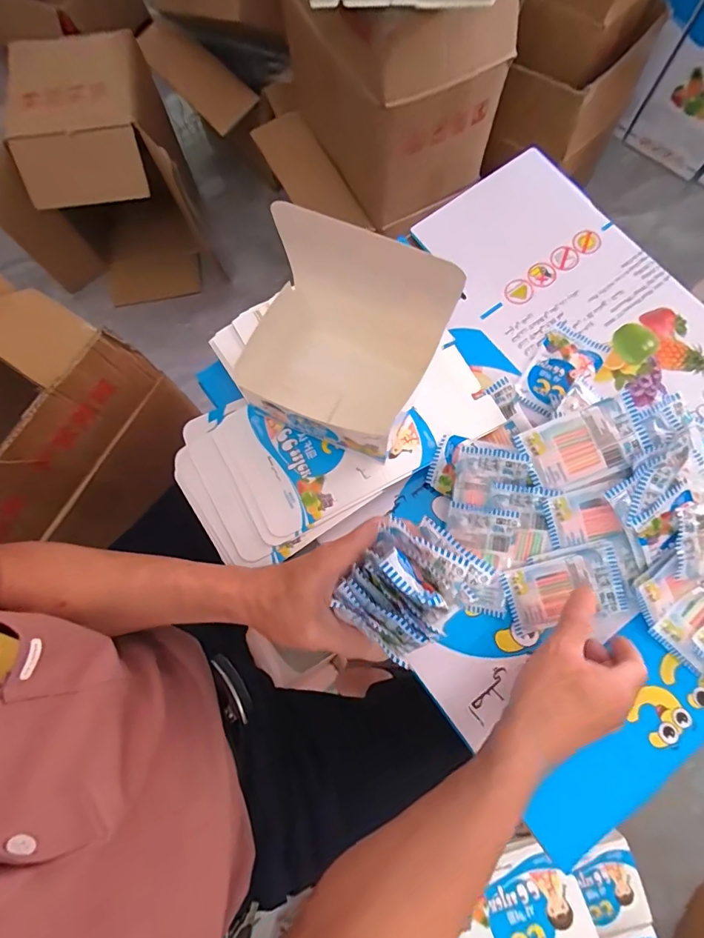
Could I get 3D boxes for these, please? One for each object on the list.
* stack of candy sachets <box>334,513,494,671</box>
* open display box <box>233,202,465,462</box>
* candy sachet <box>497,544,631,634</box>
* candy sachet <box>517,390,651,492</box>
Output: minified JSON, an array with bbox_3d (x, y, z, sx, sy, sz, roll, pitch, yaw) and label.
[{"bbox_3d":[0.043,0.083,0.323,0.080,0.045,0.092,40,81,10],"label":"stack of candy sachets"},{"bbox_3d":[-0.015,-0.096,0.379,0.155,0.182,0.109,24,78,7],"label":"open display box"},{"bbox_3d":[0.200,0.116,0.426,0.104,0.008,0.068,-19,95,7],"label":"candy sachet"},{"bbox_3d":[0.213,-0.020,0.416,0.103,0.010,0.065,-24,90,15],"label":"candy sachet"}]

